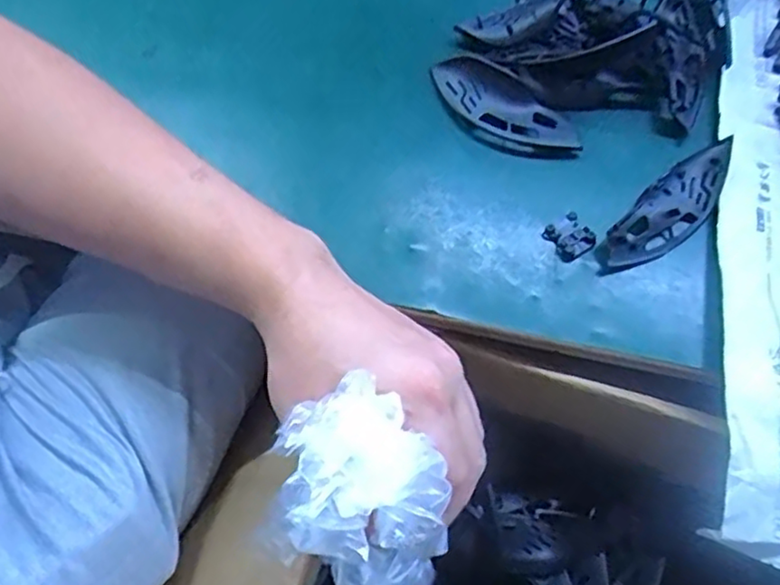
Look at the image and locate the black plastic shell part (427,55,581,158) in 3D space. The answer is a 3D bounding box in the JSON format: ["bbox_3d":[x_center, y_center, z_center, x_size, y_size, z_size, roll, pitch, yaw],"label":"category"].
[{"bbox_3d":[0.067,-0.112,0.413,0.099,0.017,0.043,42,72,15],"label":"black plastic shell part"}]

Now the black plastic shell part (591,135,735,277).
[{"bbox_3d":[0.163,-0.048,0.392,0.109,0.018,0.034,-40,73,-16],"label":"black plastic shell part"}]

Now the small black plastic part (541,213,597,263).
[{"bbox_3d":[0.105,-0.031,0.392,0.023,0.012,0.025,-32,71,-14],"label":"small black plastic part"}]

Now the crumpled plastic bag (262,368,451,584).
[{"bbox_3d":[-0.014,0.098,0.300,0.074,0.086,0.087,-41,74,-17],"label":"crumpled plastic bag"}]

